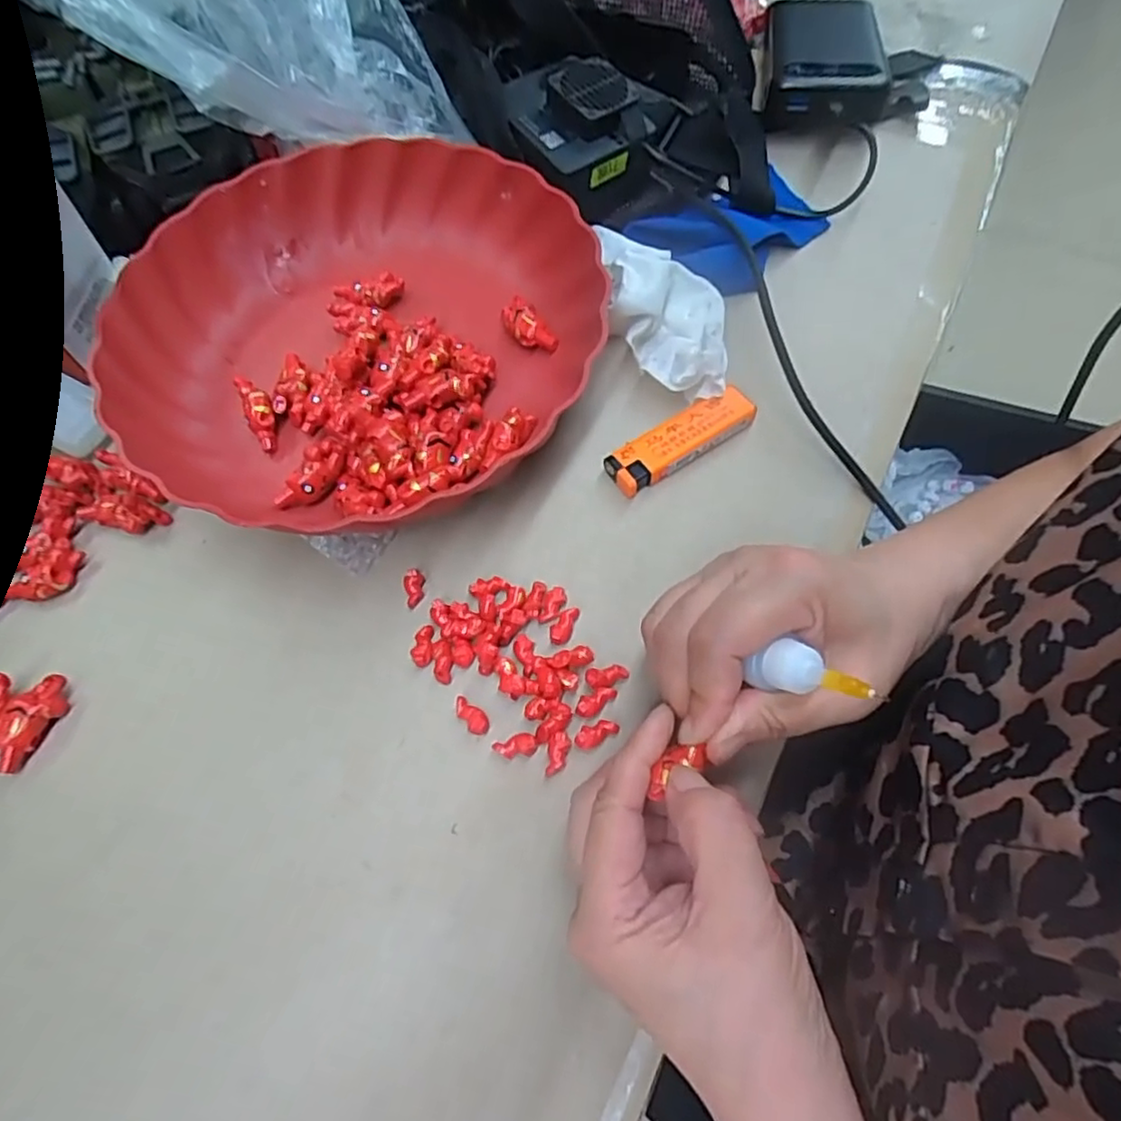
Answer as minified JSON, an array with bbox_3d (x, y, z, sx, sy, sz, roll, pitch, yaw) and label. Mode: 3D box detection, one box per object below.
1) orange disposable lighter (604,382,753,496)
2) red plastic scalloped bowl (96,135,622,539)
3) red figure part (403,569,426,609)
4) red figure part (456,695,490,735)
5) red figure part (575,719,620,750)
[{"bbox_3d":[0.061,-0.059,0.326,0.081,0.015,0.025,-31,66,-11],"label":"orange disposable lighter"},{"bbox_3d":[-0.107,-0.122,0.341,0.240,0.051,0.239,-2,64,3],"label":"red plastic scalloped bowl"},{"bbox_3d":[-0.069,0.013,0.303,0.009,0.005,0.019,-1,65,2],"label":"red figure part"},{"bbox_3d":[-0.038,0.066,0.275,0.009,0.006,0.019,-42,69,-15],"label":"red figure part"},{"bbox_3d":[0.015,0.072,0.268,0.019,0.005,0.008,-25,65,-8],"label":"red figure part"}]

